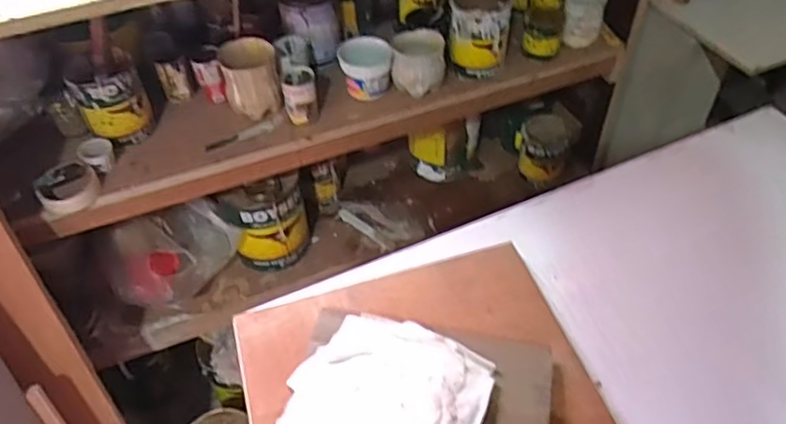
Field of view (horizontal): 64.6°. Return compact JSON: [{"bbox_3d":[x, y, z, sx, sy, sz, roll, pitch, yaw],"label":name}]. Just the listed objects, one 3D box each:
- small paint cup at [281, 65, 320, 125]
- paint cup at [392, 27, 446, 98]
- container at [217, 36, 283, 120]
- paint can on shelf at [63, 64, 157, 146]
[{"bbox_3d":[-0.156,-0.198,1.056,0.057,0.077,0.062,-10,48,-6],"label":"small paint cup"},{"bbox_3d":[0.045,-0.263,1.094,0.091,0.086,0.076,6,49,8],"label":"paint cup"},{"bbox_3d":[-0.239,-0.226,1.055,0.093,0.107,0.080,-13,49,-9],"label":"container"},{"bbox_3d":[-0.463,-0.185,1.031,0.102,0.127,0.105,-1,48,2],"label":"paint can on shelf"}]

